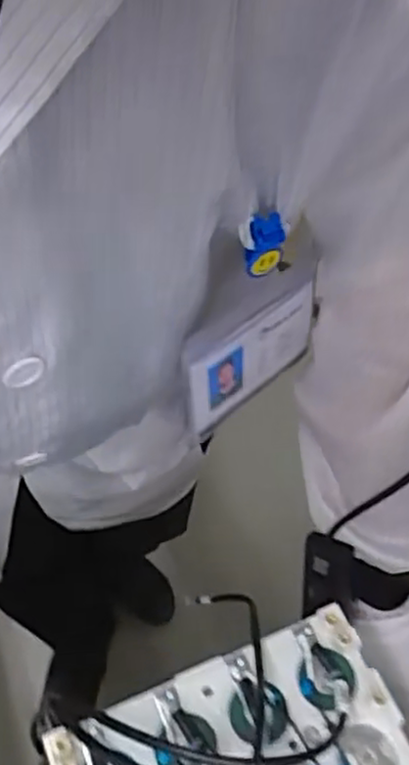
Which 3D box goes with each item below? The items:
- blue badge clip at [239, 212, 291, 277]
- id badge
[{"bbox_3d":[0.027,-0.062,0.316,0.022,0.028,0.010,-4,54,-4],"label":"blue badge clip"},{"bbox_3d":[0.026,-0.016,0.373,0.091,0.068,0.009,-36,62,-25],"label":"id badge"}]

